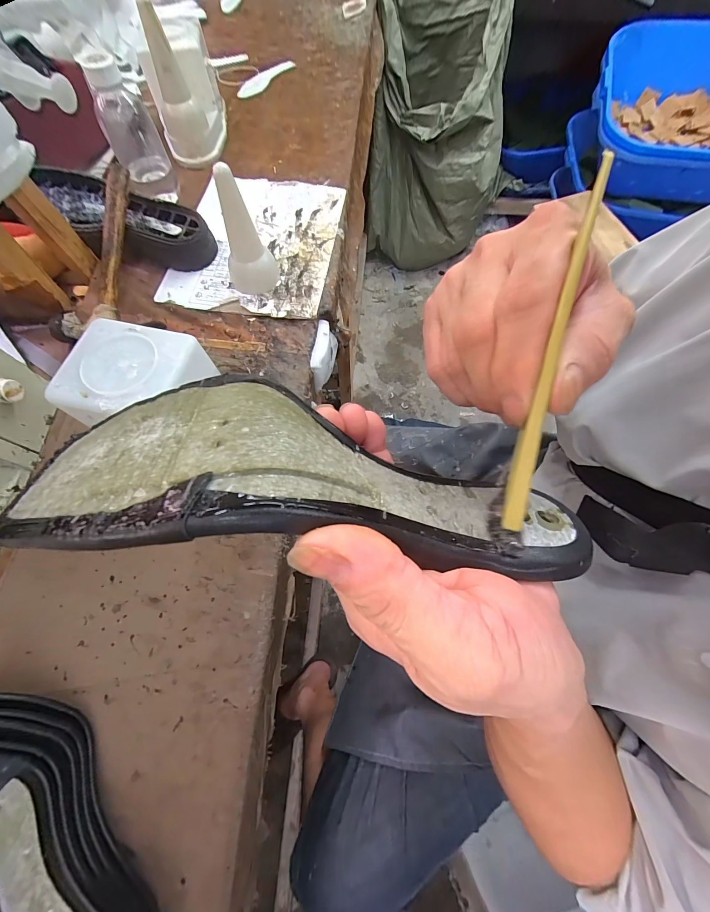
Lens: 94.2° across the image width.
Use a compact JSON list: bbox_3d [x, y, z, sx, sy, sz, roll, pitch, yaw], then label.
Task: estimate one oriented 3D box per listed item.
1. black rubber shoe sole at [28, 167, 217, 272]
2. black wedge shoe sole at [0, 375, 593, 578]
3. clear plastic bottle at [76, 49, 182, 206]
[{"bbox_3d":[-0.327,-0.333,0.480,0.229,0.064,0.090,14,69,5],"label":"black rubber shoe sole"},{"bbox_3d":[-0.001,0.013,0.136,0.225,0.072,0.066,12,67,-17],"label":"black wedge shoe sole"},{"bbox_3d":[-0.330,-0.476,0.488,0.072,0.155,0.061,-24,72,-11],"label":"clear plastic bottle"}]

